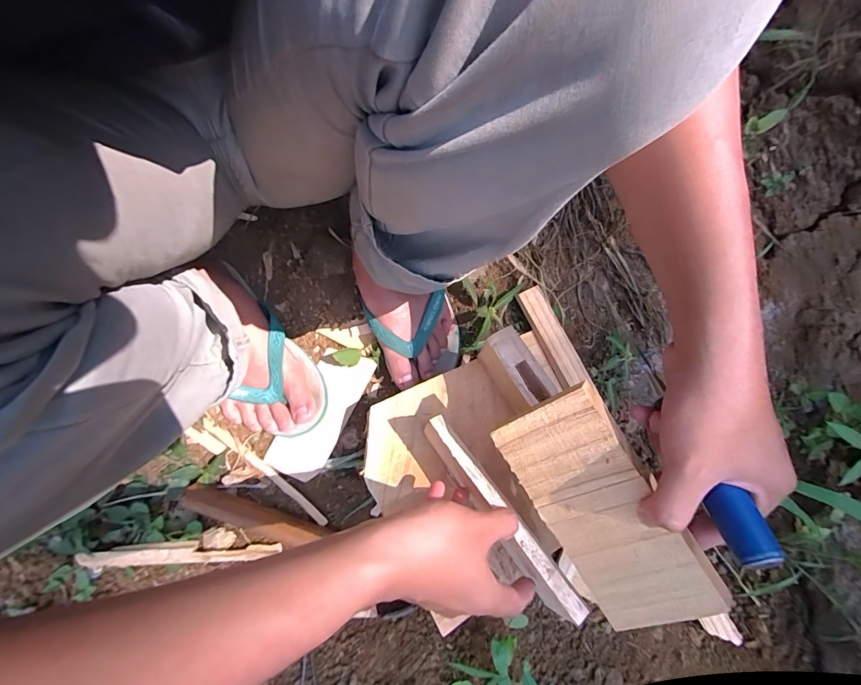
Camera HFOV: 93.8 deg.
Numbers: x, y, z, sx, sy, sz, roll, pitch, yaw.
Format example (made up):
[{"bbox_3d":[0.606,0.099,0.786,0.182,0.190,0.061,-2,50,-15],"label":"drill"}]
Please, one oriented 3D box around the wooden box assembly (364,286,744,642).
[{"bbox_3d":[0.053,0.117,0.326,0.180,0.159,0.240,-24,72,-11],"label":"wooden box assembly"}]

